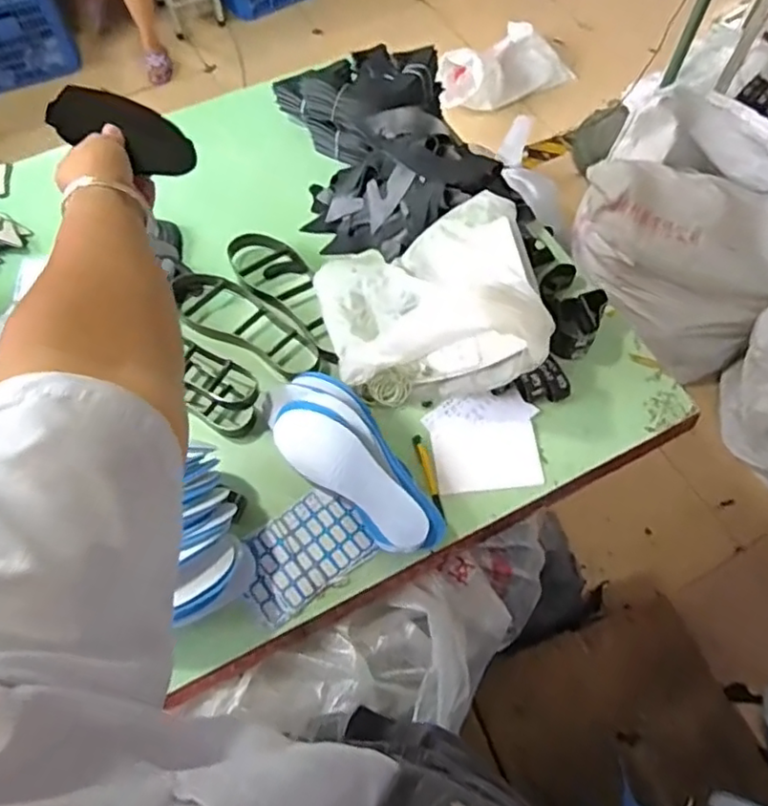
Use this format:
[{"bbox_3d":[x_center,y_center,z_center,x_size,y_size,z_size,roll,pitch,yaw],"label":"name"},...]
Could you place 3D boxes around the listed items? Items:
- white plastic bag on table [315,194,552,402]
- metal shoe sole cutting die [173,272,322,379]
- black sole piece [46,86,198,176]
[{"bbox_3d":[0.062,-0.163,0.914,0.310,0.199,0.277,-9,70,-1],"label":"white plastic bag on table"},{"bbox_3d":[-0.228,-0.132,1.022,0.296,0.052,0.107,28,74,11],"label":"metal shoe sole cutting die"},{"bbox_3d":[-0.234,-0.247,0.555,0.122,0.011,0.055,15,91,-23],"label":"black sole piece"}]

